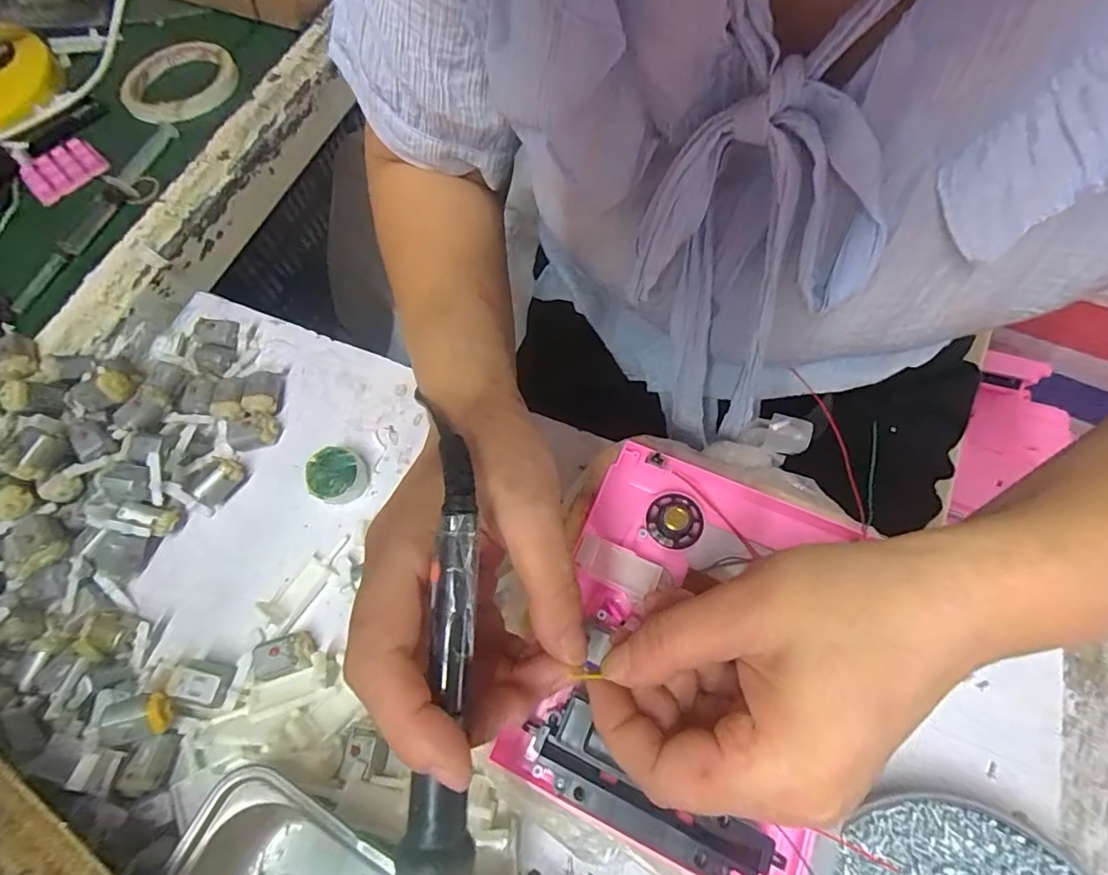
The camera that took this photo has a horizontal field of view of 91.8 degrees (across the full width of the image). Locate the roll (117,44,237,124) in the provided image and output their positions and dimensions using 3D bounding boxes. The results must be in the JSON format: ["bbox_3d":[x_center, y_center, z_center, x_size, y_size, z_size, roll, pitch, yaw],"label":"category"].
[{"bbox_3d":[-0.336,-0.319,0.484,0.100,0.017,0.101,-1,66,3],"label":"roll"}]

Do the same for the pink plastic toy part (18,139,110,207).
[{"bbox_3d":[-0.409,-0.224,0.447,0.059,0.014,0.043,-36,69,-12],"label":"pink plastic toy part"}]

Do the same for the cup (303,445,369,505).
[{"bbox_3d":[-0.132,0.024,0.324,0.031,0.017,0.032,-1,66,3],"label":"cup"}]

